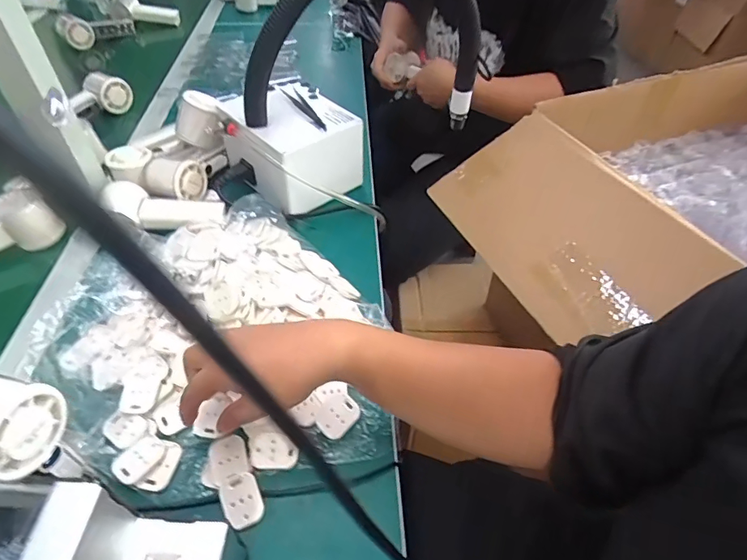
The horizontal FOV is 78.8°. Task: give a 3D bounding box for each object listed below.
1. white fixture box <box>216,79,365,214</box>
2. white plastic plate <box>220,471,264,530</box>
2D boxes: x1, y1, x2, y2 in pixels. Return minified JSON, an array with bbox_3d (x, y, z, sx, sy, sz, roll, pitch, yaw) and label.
[{"bbox_3d":[-0.105,-0.187,0.620,0.139,0.086,0.176,-32,55,-27],"label":"white fixture box"},{"bbox_3d":[-0.107,0.178,0.370,0.029,0.008,0.042,-20,51,-18],"label":"white plastic plate"}]

